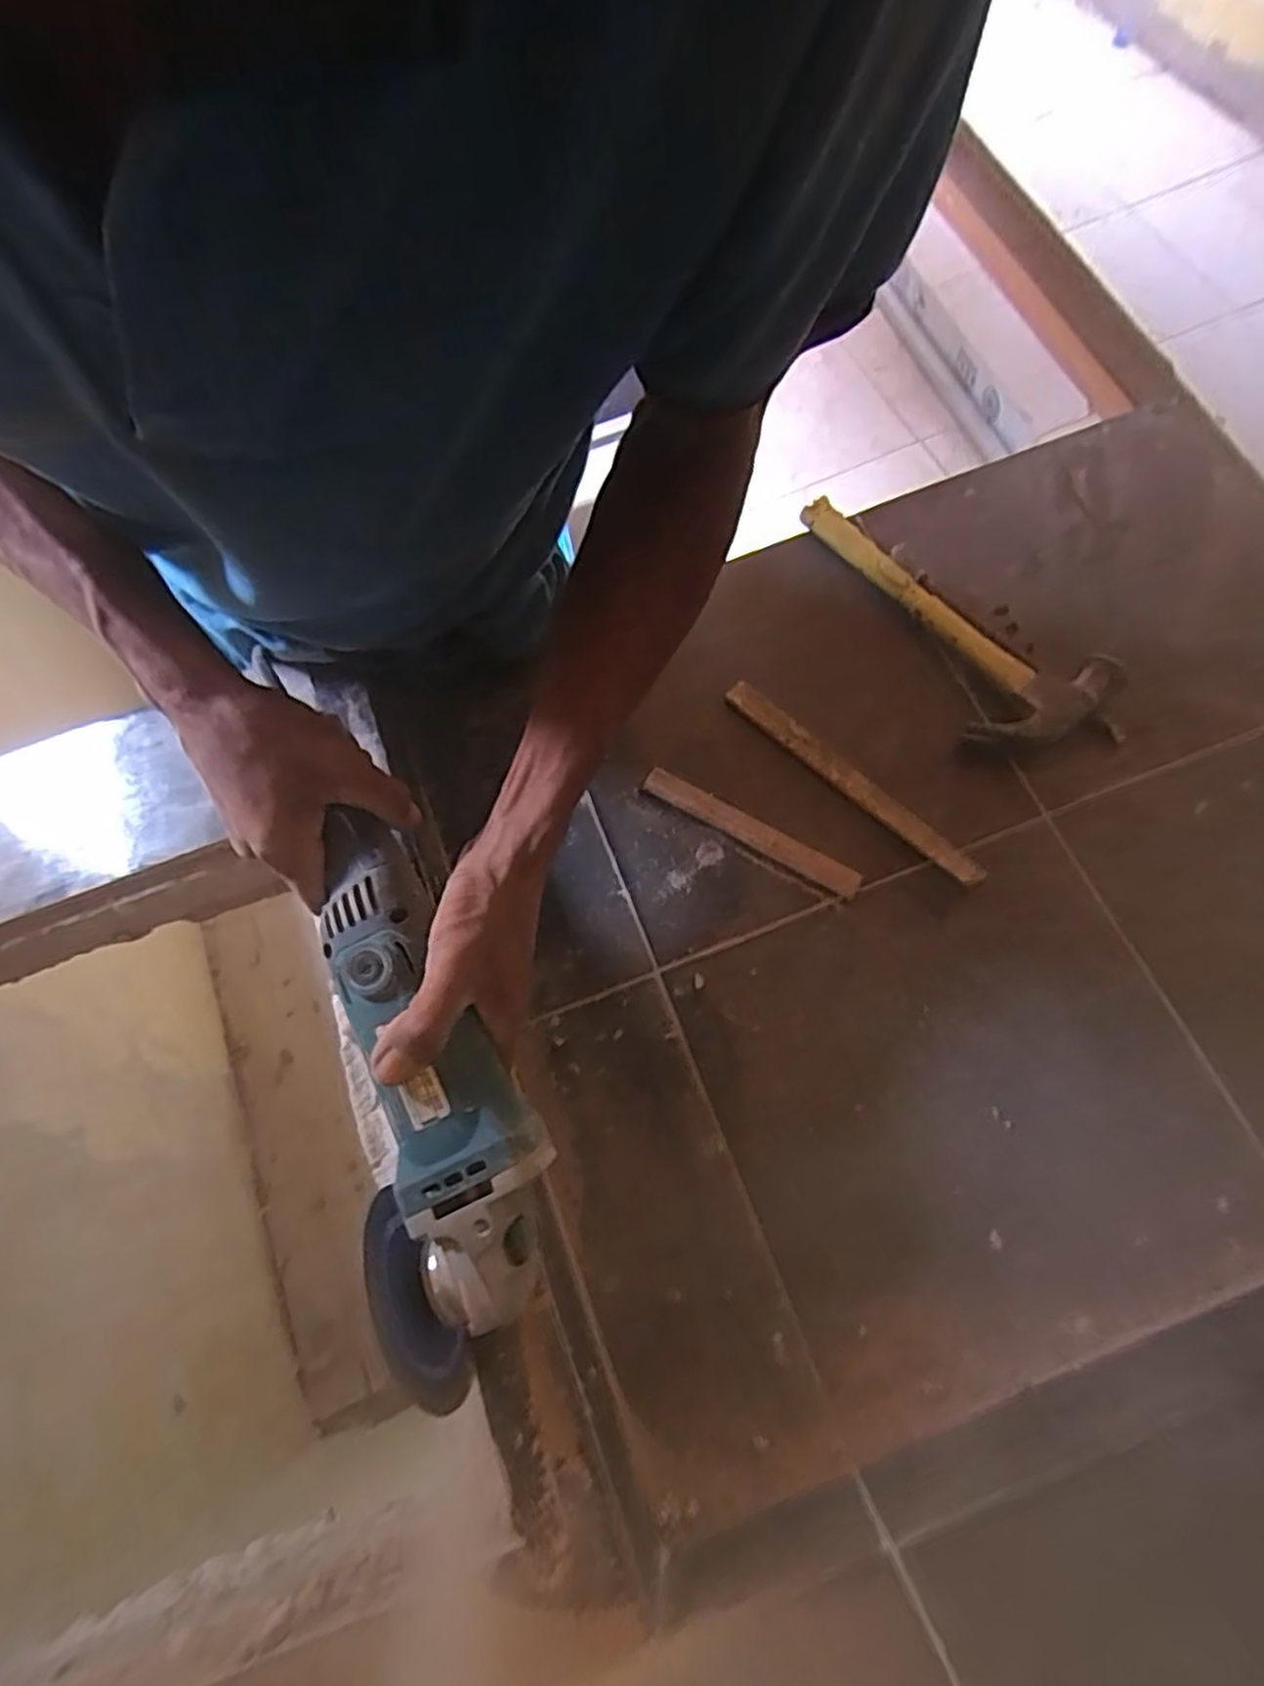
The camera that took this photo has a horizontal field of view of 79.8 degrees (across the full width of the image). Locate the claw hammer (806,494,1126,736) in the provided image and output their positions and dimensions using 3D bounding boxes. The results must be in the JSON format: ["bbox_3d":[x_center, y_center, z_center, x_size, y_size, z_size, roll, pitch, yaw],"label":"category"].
[{"bbox_3d":[0.249,-0.184,0.582,0.106,0.031,0.288,-29,69,-5],"label":"claw hammer"}]

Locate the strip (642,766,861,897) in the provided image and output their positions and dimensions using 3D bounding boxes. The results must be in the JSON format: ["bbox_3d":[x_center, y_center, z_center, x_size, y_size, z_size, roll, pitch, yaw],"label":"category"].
[{"bbox_3d":[0.084,-0.009,0.546,0.167,0.012,0.024,30,75,16],"label":"strip"}]

